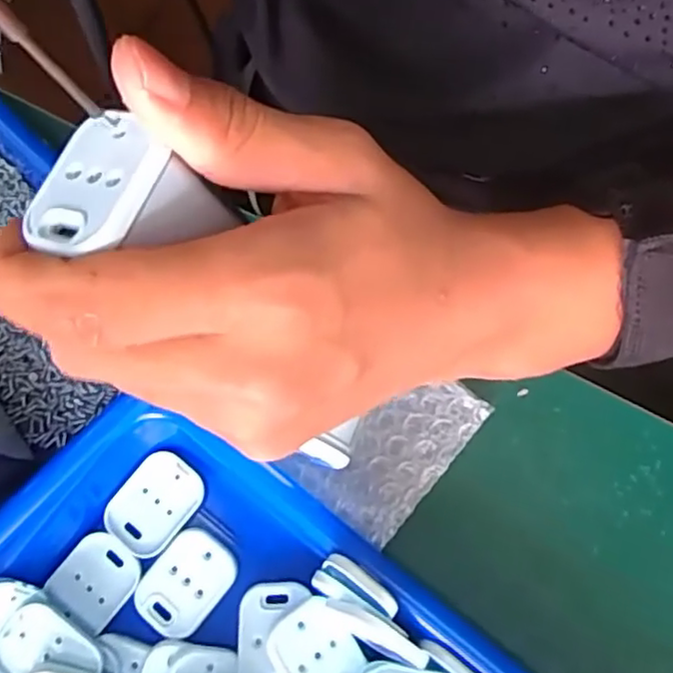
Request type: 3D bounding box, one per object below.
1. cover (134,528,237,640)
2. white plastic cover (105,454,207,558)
[{"bbox_3d":[-0.060,0.097,0.256,0.030,0.004,0.040,34,76,11],"label":"cover"},{"bbox_3d":[-0.075,0.070,0.266,0.031,0.004,0.040,36,76,11],"label":"white plastic cover"}]

